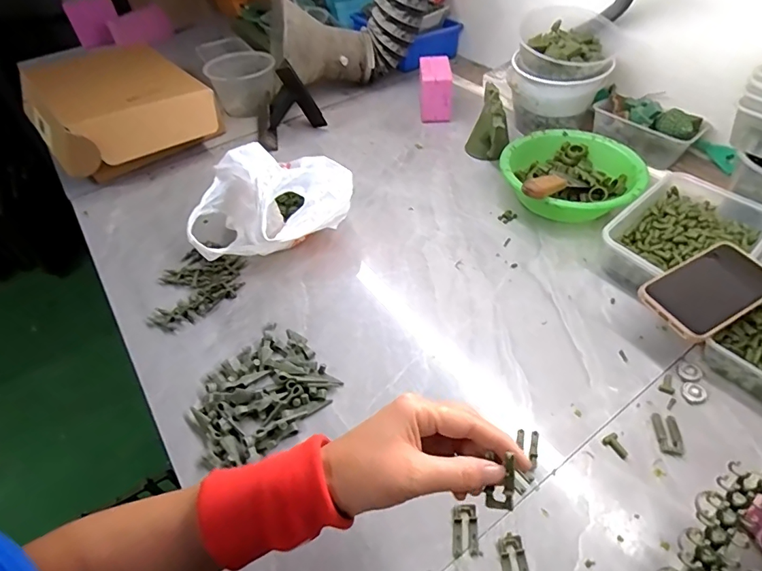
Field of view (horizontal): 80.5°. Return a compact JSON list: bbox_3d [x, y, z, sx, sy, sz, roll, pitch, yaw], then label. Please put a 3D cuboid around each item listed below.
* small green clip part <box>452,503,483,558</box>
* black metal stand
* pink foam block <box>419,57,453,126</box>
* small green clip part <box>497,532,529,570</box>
[{"bbox_3d":[0.073,0.214,0.394,0.023,0.004,0.042,-1,47,3],"label":"small green clip part"},{"bbox_3d":[-0.173,-0.332,0.843,0.130,0.124,0.102,-12,47,-8],"label":"black metal stand"},{"bbox_3d":[0.107,-0.391,0.898,0.061,0.096,0.107,-1,47,2],"label":"pink foam block"},{"bbox_3d":[0.111,0.232,0.375,0.021,0.004,0.043,-4,47,0],"label":"small green clip part"}]

